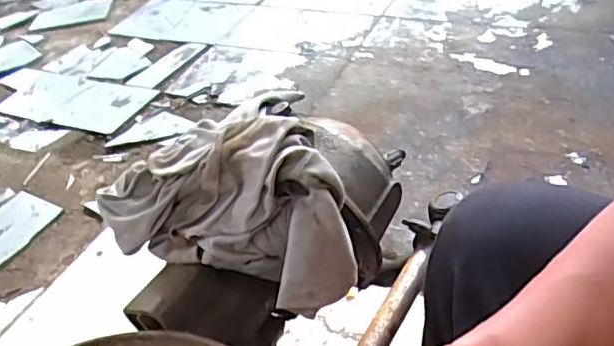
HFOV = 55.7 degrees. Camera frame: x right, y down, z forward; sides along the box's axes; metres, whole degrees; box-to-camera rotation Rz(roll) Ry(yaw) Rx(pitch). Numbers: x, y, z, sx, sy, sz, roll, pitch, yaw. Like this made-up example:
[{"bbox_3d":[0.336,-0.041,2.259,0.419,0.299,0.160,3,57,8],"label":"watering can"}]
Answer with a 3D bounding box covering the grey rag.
[{"bbox_3d":[-0.066,0.025,0.505,0.226,0.108,0.115,12,43,22],"label":"grey rag"}]

